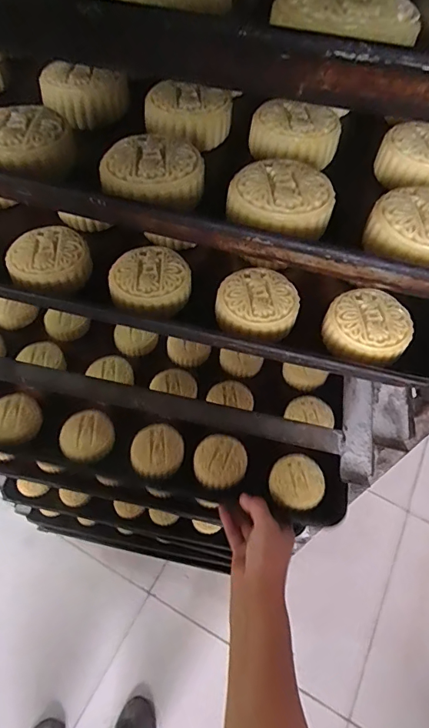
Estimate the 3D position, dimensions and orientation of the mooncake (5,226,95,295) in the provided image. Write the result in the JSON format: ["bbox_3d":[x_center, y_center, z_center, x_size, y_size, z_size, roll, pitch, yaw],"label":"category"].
[{"bbox_3d":[-0.138,-0.086,0.372,0.060,0.020,0.066,4,55,-7],"label":"mooncake"}]

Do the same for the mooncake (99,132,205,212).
[{"bbox_3d":[-0.040,-0.123,0.287,0.064,0.021,0.061,1,56,-1],"label":"mooncake"}]

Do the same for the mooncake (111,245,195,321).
[{"bbox_3d":[-0.053,-0.069,0.368,0.065,0.019,0.064,-6,57,-13],"label":"mooncake"}]

